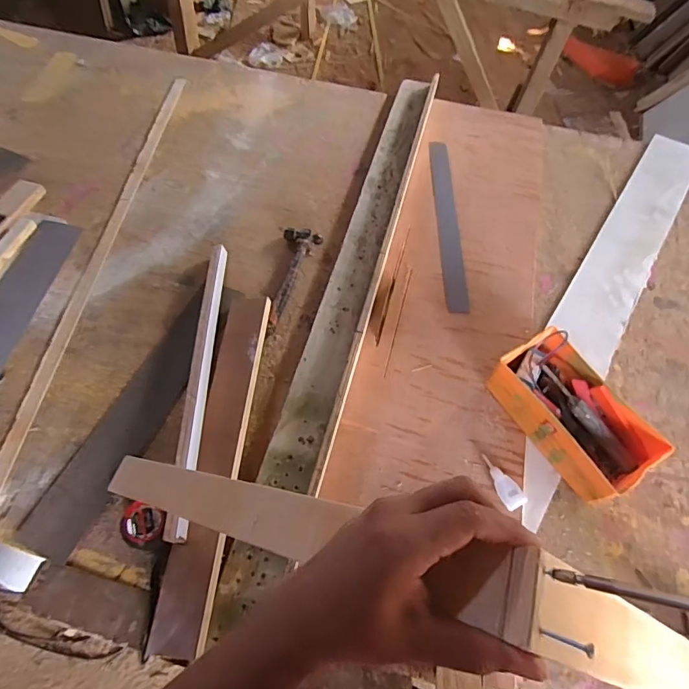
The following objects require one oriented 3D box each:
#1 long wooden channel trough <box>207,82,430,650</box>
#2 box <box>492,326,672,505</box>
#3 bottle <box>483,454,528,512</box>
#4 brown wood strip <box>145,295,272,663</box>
[{"bbox_3d":[0.043,-0.197,0.895,0.091,0.048,1.150,14,58,6],"label":"long wooden channel trough"},{"bbox_3d":[0.343,0.107,0.693,0.130,0.088,0.236,-29,63,-19],"label":"box"},{"bbox_3d":[0.236,0.201,0.678,0.034,0.017,0.083,-22,61,-15],"label":"bottle"},{"bbox_3d":[-0.185,0.148,0.680,0.077,0.024,0.527,-4,60,14],"label":"brown wood strip"}]

